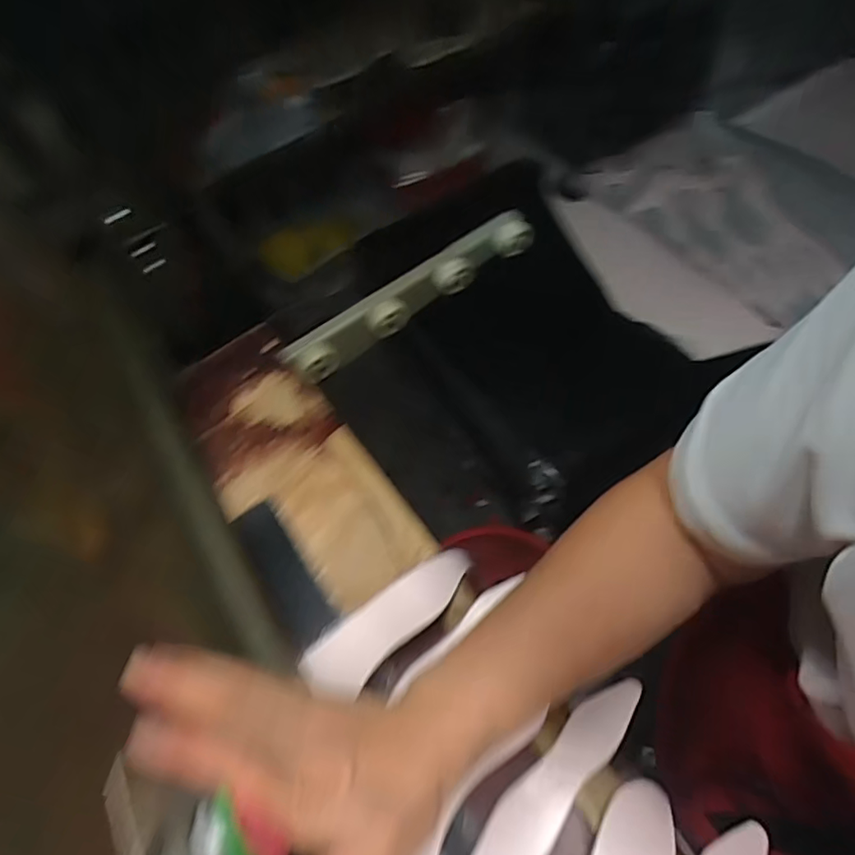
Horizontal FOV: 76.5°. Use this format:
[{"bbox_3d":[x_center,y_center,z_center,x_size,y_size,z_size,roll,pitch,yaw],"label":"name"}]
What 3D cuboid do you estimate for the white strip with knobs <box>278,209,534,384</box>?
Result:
[{"bbox_3d":[-0.015,-0.171,0.717,0.365,0.073,0.044,-34,44,-6],"label":"white strip with knobs"}]

